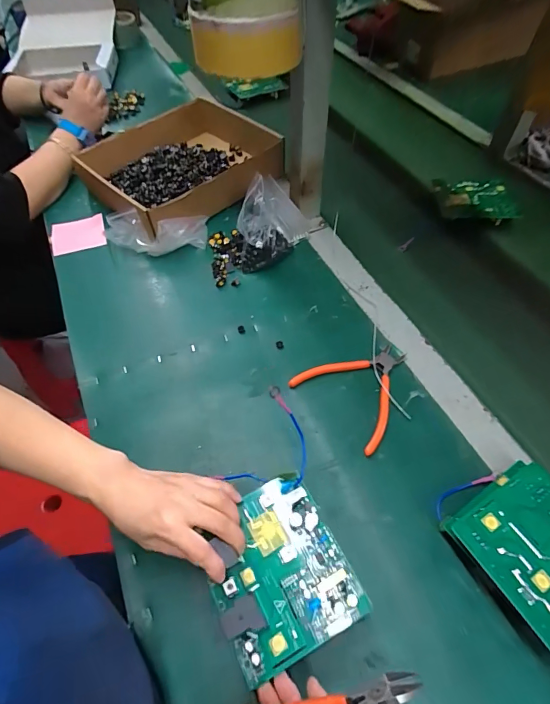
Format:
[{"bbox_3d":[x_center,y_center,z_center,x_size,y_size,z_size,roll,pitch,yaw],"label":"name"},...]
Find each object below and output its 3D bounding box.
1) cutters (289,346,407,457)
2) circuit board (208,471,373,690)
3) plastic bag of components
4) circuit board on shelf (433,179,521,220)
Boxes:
[{"bbox_3d":[0.108,0.037,0.482,0.132,0.008,0.126,-39,63,-22],"label":"cutters"},{"bbox_3d":[0.001,0.185,0.330,0.111,0.031,0.127,-25,59,-15],"label":"circuit board"},{"bbox_3d":[0.000,-0.207,0.587,0.105,0.117,0.124,0,56,2],"label":"plastic bag of components"},{"bbox_3d":[0.351,-0.266,0.678,0.125,0.020,0.108,0,56,2],"label":"circuit board on shelf"}]

